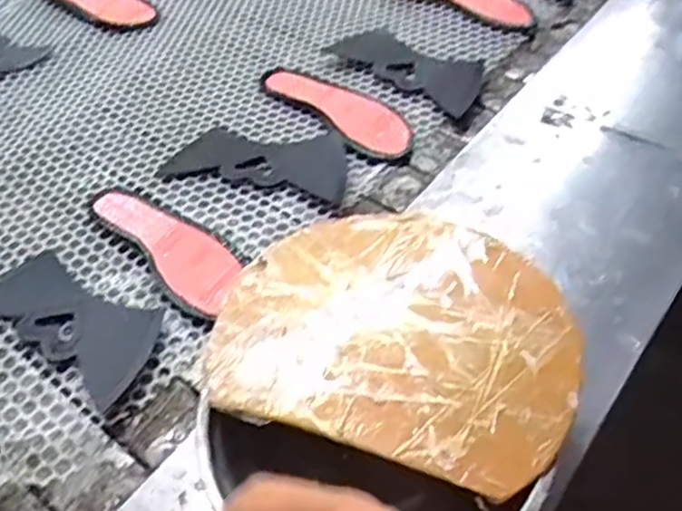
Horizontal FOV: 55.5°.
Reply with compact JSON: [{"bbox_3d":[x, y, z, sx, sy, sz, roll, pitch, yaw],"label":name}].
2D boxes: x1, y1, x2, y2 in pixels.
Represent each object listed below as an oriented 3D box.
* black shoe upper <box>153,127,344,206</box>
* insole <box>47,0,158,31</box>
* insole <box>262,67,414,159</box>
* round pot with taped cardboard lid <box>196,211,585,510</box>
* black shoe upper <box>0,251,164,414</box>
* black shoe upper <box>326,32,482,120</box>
[{"bbox_3d":[-0.085,-0.107,0.710,0.205,0.017,0.093,13,52,14],"label":"black shoe upper"},{"bbox_3d":[-0.370,-0.384,0.974,0.228,0.005,0.086,29,57,25],"label":"insole"},{"bbox_3d":[-0.003,-0.180,0.768,0.074,0.015,0.228,-35,56,-23],"label":"insole"},{"bbox_3d":[0.033,0.077,0.459,0.235,0.080,0.228,-2,50,3],"label":"round pot with taped cardboard lid"},{"bbox_3d":[-0.249,0.056,0.590,0.199,0.010,0.090,24,55,22],"label":"black shoe upper"},{"bbox_3d":[0.091,-0.243,0.811,0.092,0.017,0.230,-35,56,-23],"label":"black shoe upper"}]

